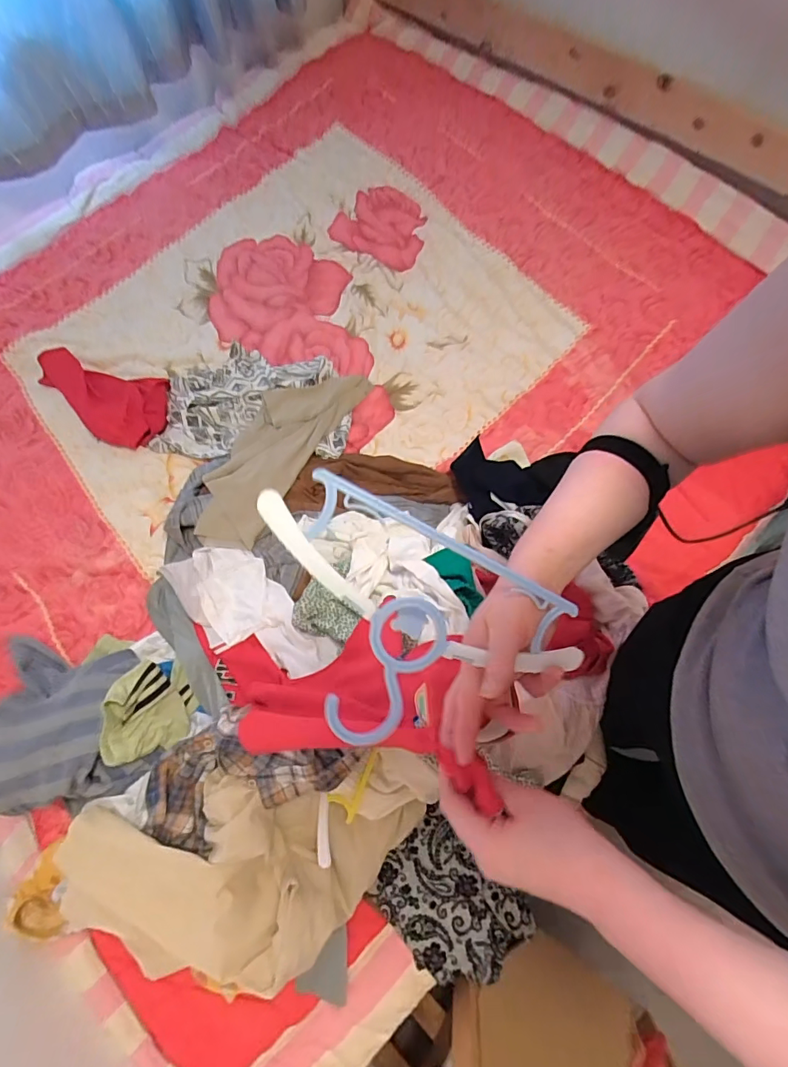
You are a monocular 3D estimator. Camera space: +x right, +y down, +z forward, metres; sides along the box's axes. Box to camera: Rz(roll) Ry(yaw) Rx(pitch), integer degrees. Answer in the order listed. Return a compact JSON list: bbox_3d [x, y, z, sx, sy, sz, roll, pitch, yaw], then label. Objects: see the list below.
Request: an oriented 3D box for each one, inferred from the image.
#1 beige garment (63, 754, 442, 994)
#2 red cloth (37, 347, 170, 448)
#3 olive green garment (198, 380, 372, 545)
[{"bbox_3d":[-0.216,0.489,0.673,0.501,0.128,0.278,-16,71,-4],"label":"beige garment"},{"bbox_3d":[-0.652,-0.302,1.029,0.339,0.056,0.172,17,72,7],"label":"red cloth"},{"bbox_3d":[-0.246,-0.189,0.967,0.183,0.071,0.469,27,74,10],"label":"olive green garment"}]

